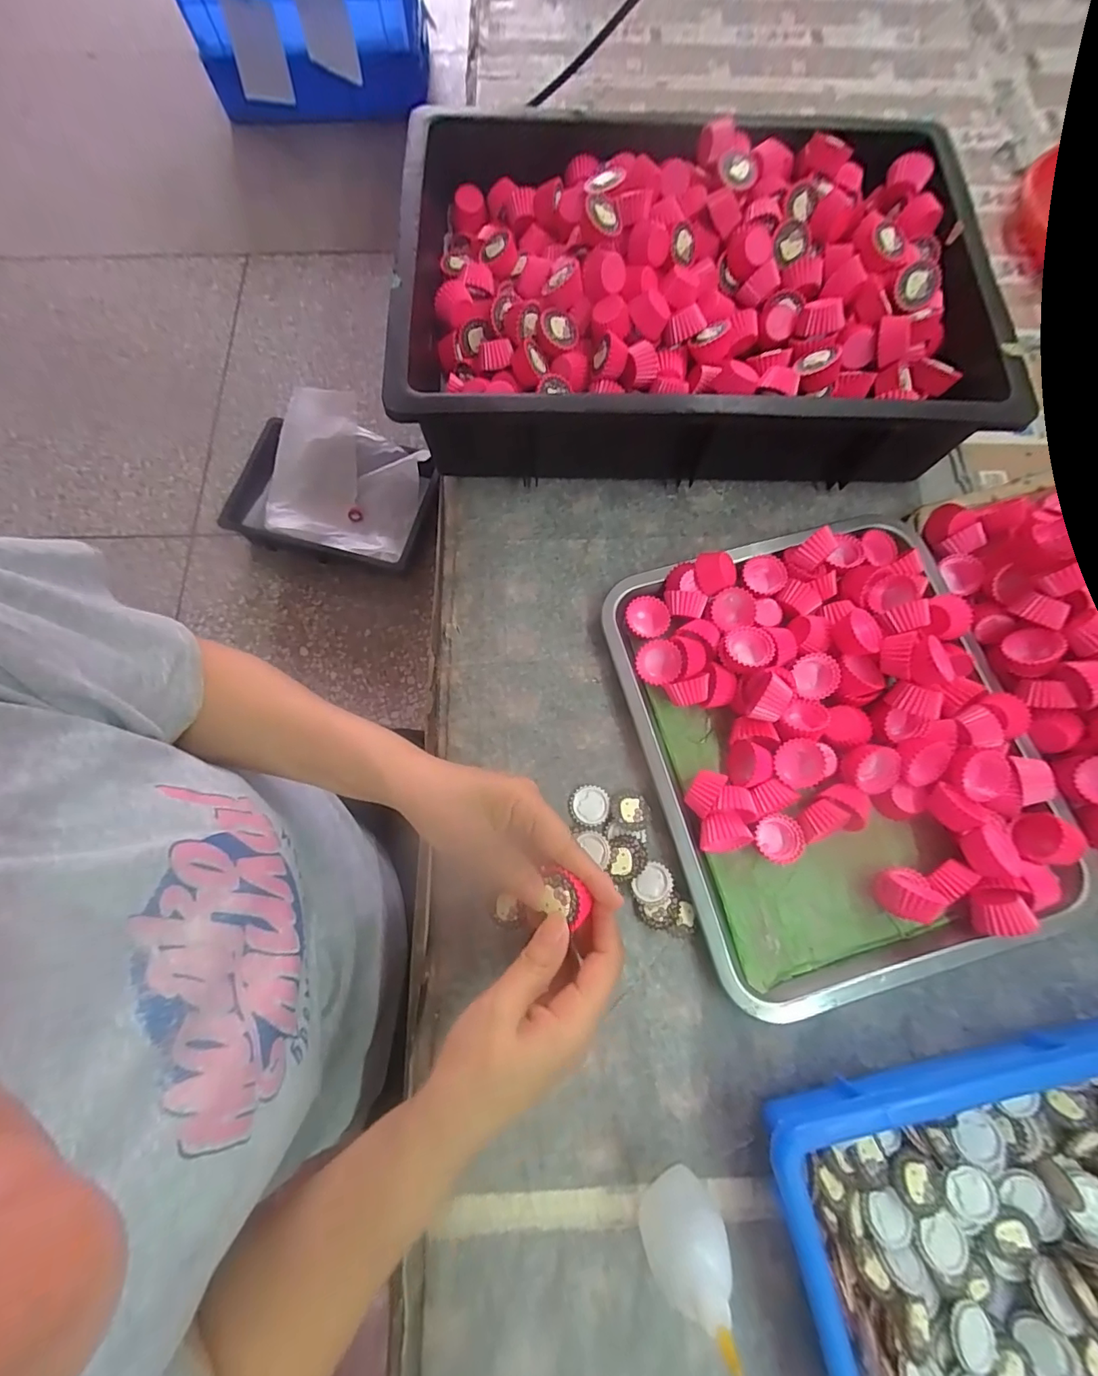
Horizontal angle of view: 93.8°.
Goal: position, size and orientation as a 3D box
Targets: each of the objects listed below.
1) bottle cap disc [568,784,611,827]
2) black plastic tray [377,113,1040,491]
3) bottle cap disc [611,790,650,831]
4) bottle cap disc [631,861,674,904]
[{"bbox_3d":[0.029,0.083,0.361,0.028,0.004,0.028,0,74,0],"label":"bottle cap disc"},{"bbox_3d":[0.111,-0.320,0.428,0.443,0.103,0.308,0,74,0],"label":"black plastic tray"},{"bbox_3d":[0.057,0.085,0.358,0.025,0.007,0.027,0,74,0],"label":"bottle cap disc"},{"bbox_3d":[0.069,0.129,0.342,0.023,0.008,0.026,35,78,9],"label":"bottle cap disc"}]

